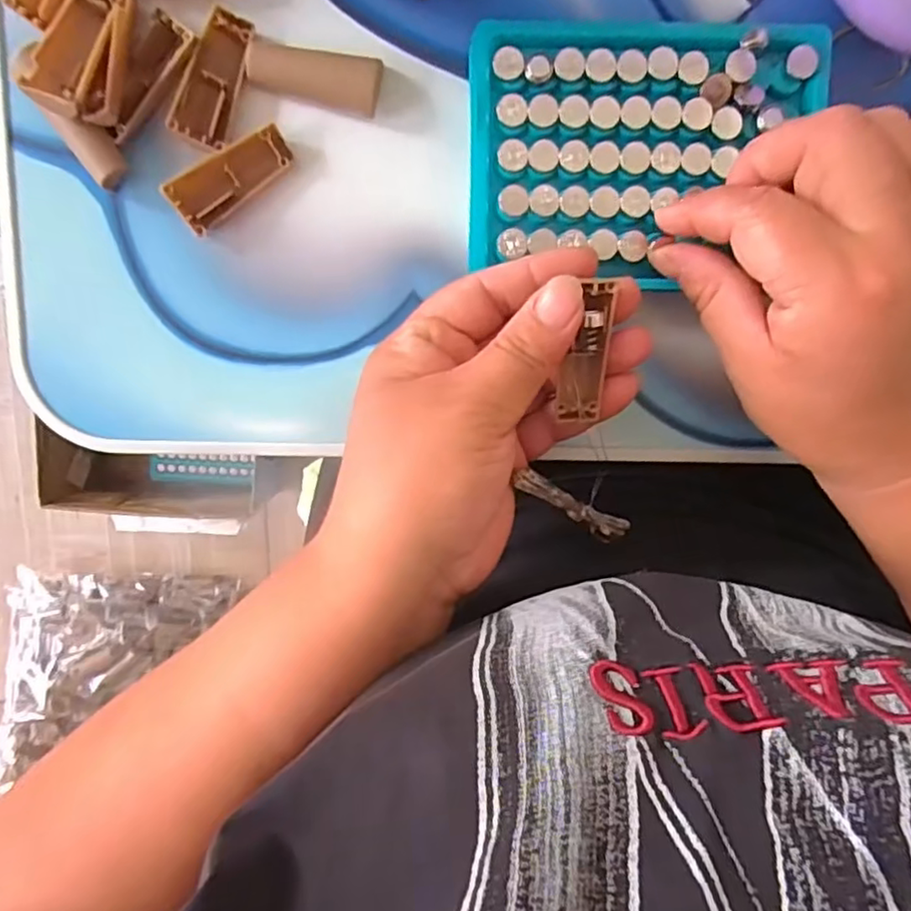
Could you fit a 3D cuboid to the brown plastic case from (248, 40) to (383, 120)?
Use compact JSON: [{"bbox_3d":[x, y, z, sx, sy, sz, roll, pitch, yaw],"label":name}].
[{"bbox_3d":[-0.054,-0.145,0.244,0.048,0.009,0.019,9,98,-2],"label":"brown plastic case"}]

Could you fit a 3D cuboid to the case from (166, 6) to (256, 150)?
[{"bbox_3d":[-0.092,-0.143,0.241,0.020,0.004,0.049,16,93,-22],"label":"case"}]

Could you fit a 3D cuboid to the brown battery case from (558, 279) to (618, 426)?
[{"bbox_3d":[0.046,-0.037,0.221,0.016,0.005,0.047,7,112,-2],"label":"brown battery case"}]

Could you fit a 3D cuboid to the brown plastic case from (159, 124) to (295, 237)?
[{"bbox_3d":[-0.086,-0.107,0.246,0.049,0.014,0.019,-32,97,3],"label":"brown plastic case"}]

